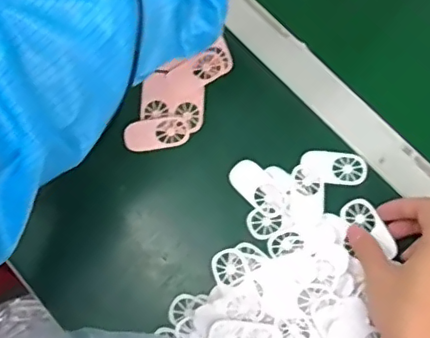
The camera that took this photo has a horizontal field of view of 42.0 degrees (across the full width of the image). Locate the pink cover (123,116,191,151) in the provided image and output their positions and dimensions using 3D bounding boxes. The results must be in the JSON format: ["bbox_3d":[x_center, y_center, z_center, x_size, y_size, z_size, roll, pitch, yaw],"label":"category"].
[{"bbox_3d":[-0.054,-0.033,0.515,0.059,0.006,0.029,-8,71,-1],"label":"pink cover"}]

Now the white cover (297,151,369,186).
[{"bbox_3d":[0.107,-0.001,0.506,0.059,0.004,0.032,2,72,2],"label":"white cover"}]

